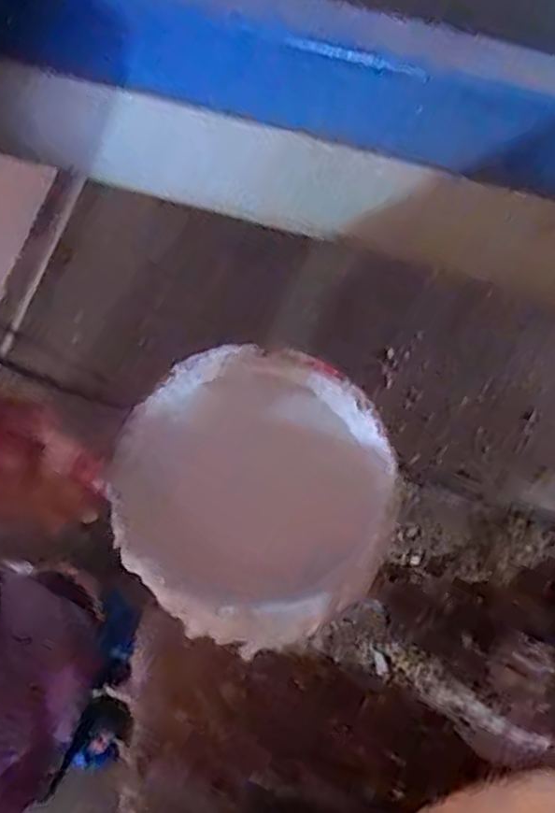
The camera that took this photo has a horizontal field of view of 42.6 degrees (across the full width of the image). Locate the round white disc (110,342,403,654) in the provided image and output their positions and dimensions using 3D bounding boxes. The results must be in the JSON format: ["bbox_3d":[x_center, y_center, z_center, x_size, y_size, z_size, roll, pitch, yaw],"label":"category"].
[{"bbox_3d":[-0.013,0.056,0.477,0.179,0.043,0.183,0,69,-1],"label":"round white disc"}]

